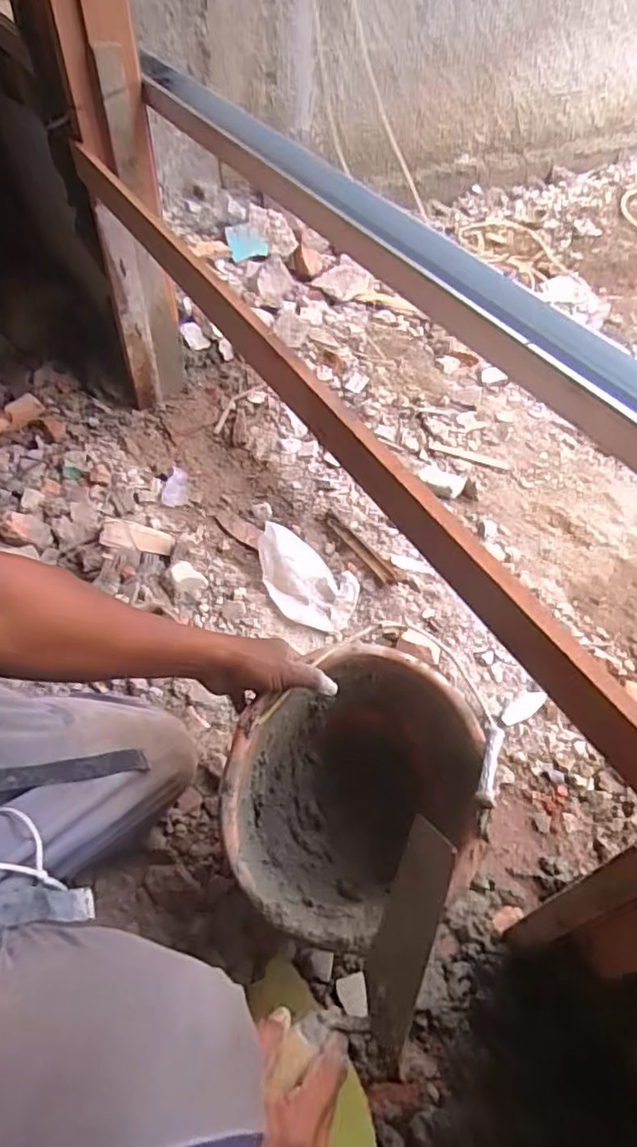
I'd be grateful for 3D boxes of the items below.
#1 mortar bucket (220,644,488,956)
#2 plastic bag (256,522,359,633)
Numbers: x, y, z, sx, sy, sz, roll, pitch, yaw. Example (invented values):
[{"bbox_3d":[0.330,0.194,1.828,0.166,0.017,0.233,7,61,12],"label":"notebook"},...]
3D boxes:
[{"bbox_3d":[0.031,0.257,0.683,0.273,0.211,0.247,-20,55,-21],"label":"mortar bucket"},{"bbox_3d":[-0.029,0.013,1.033,0.202,0.030,0.116,34,81,16],"label":"plastic bag"}]

